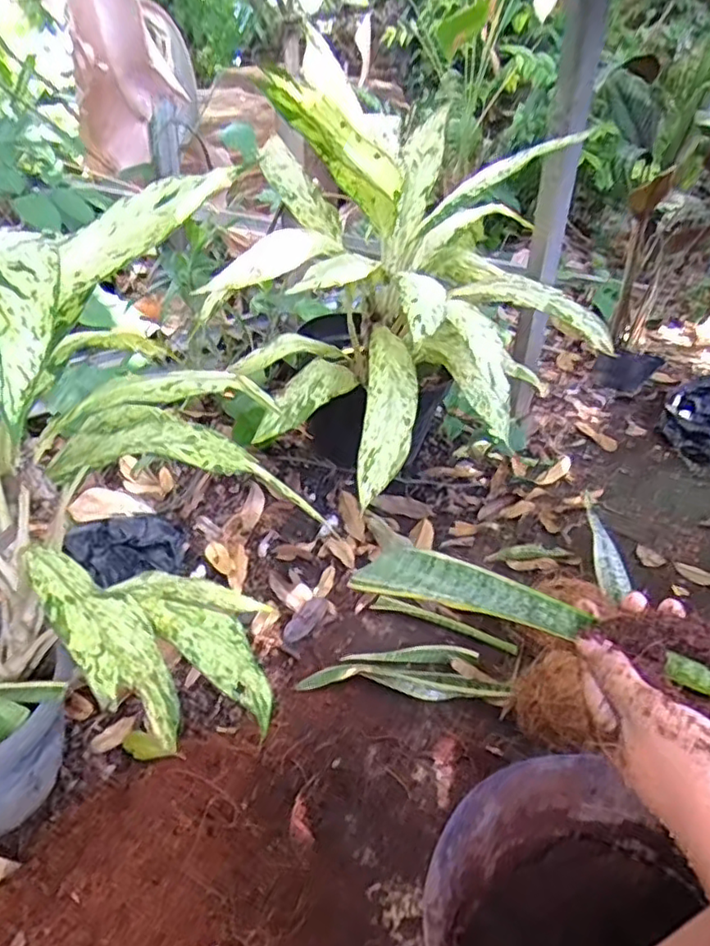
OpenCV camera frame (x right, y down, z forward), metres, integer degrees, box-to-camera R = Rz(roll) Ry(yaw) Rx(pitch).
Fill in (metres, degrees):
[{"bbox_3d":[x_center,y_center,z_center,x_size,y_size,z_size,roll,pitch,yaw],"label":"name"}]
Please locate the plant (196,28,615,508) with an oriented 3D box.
[{"bbox_3d":[0.047,-0.301,0.978,0.445,0.517,0.457,-13,33,-17],"label":"plant"}]

